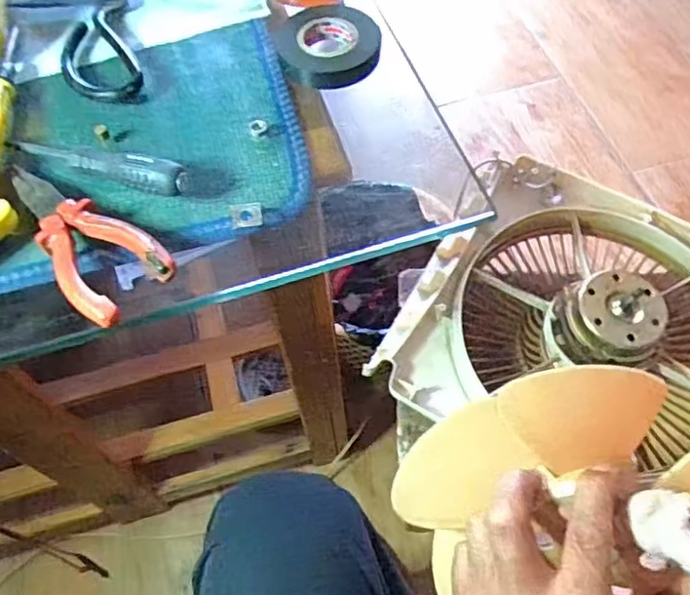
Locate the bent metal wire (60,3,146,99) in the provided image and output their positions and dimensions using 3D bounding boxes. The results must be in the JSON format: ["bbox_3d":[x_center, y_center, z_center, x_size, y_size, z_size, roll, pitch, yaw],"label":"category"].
[{"bbox_3d":[-0.176,-0.174,0.444,0.049,0.017,0.118,-19,60,-9],"label":"bent metal wire"}]

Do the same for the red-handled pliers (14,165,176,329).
[{"bbox_3d":[-0.153,-0.037,0.350,0.134,0.019,0.051,38,68,23],"label":"red-handled pliers"}]

